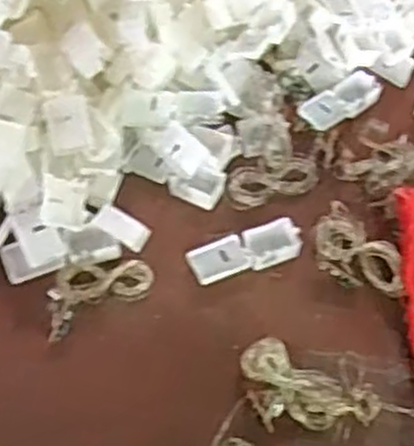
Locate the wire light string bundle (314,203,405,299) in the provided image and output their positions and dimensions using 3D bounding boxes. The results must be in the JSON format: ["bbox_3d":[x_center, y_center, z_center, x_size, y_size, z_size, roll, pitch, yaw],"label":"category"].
[{"bbox_3d":[0.078,0.016,0.386,0.050,0.015,0.033,27,60,13],"label":"wire light string bundle"}]

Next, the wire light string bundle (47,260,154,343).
[{"bbox_3d":[-0.055,0.030,0.370,0.057,0.011,0.031,-30,64,-20],"label":"wire light string bundle"}]

